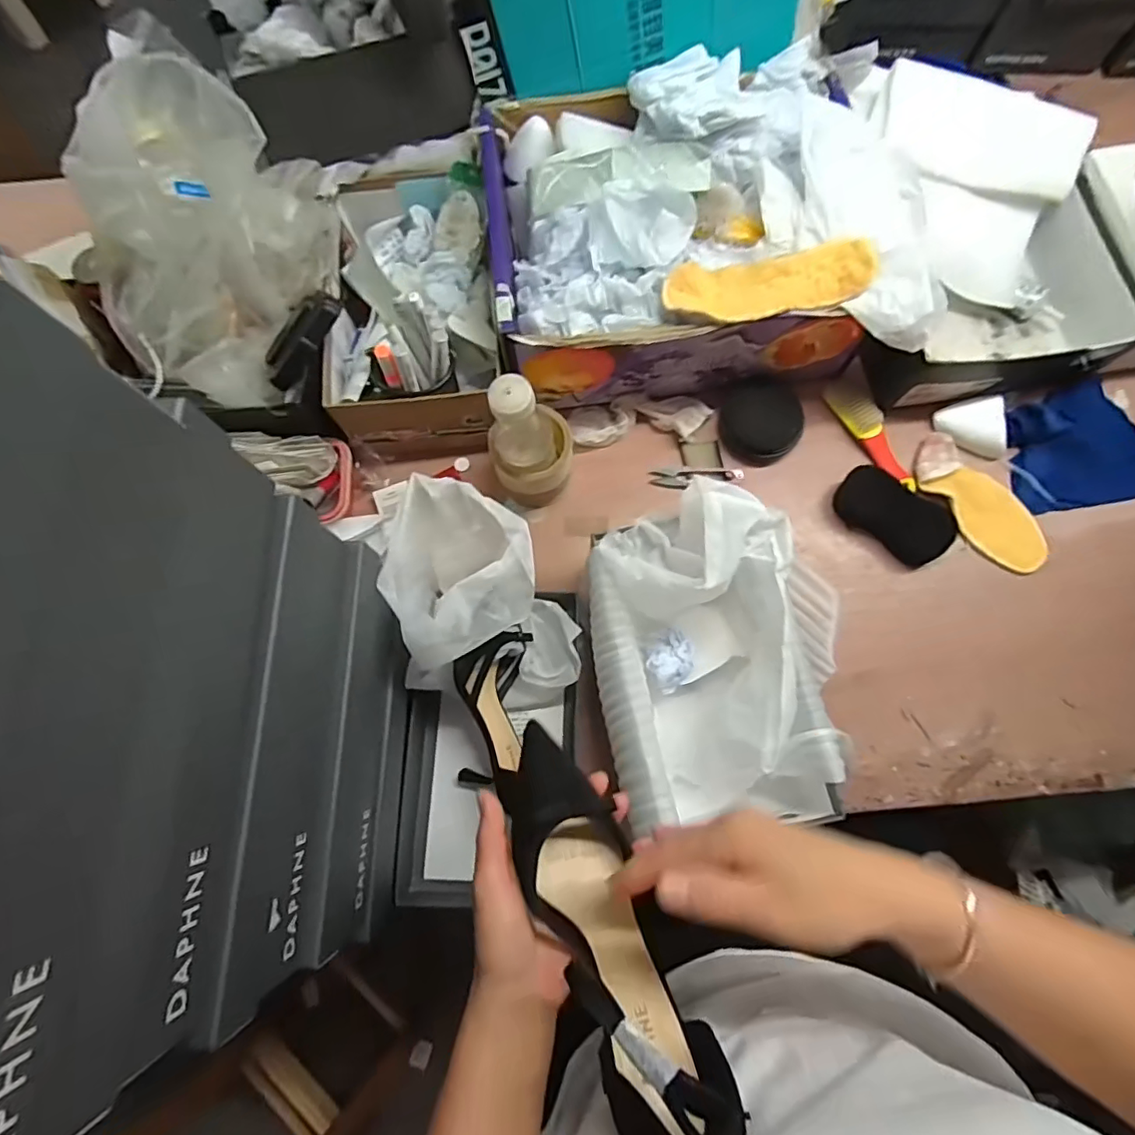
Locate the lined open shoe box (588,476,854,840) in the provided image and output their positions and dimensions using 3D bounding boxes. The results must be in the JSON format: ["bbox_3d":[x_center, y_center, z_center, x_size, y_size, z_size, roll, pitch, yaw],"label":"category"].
[{"bbox_3d":[0.126,0.081,0.524,0.191,0.143,0.287,-6,75,0],"label":"lined open shoe box"}]

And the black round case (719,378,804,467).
[{"bbox_3d":[0.228,-0.169,0.663,0.082,0.042,0.084,0,75,1],"label":"black round case"}]

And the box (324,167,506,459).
[{"bbox_3d":[-0.179,-0.306,0.650,0.177,0.140,0.313,-8,75,0],"label":"box"}]

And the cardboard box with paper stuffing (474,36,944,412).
[{"bbox_3d":[0.140,-0.366,0.630,0.427,0.165,0.340,-7,75,0],"label":"cardboard box with paper stuffing"}]

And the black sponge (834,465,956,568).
[{"bbox_3d":[0.369,-0.061,0.641,0.128,0.033,0.068,37,79,10],"label":"black sponge"}]

